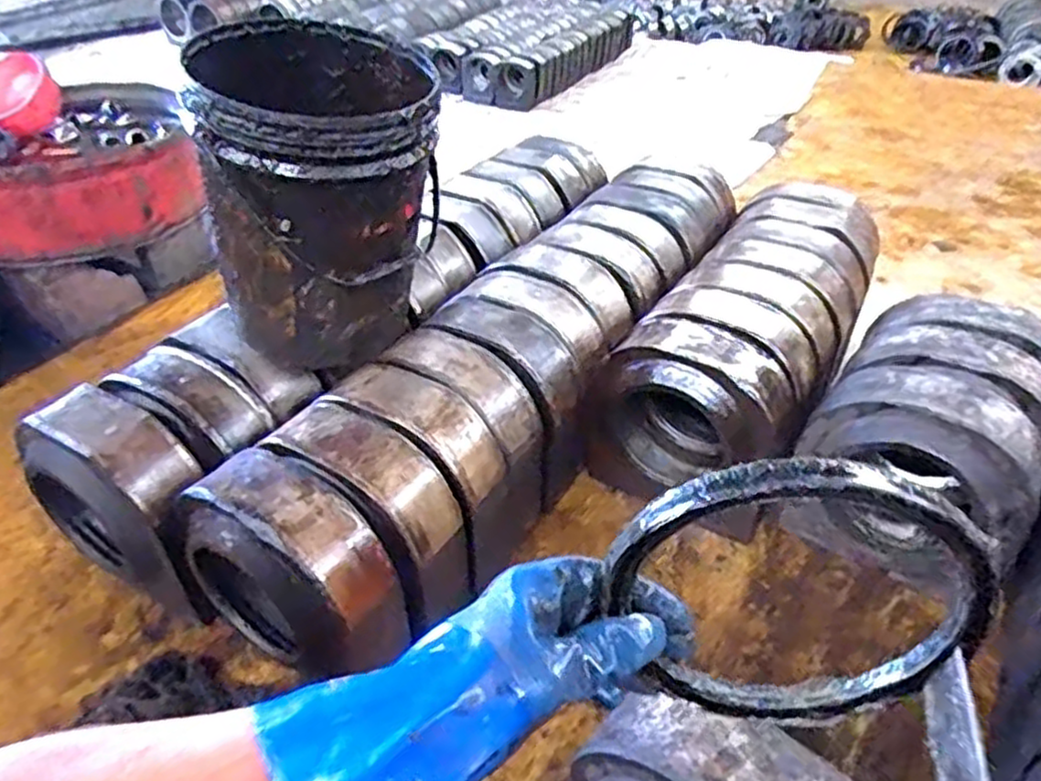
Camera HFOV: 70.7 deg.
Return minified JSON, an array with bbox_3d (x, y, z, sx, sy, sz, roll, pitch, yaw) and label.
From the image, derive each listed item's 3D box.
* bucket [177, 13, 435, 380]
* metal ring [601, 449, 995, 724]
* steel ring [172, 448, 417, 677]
[{"bbox_3d":[-0.257,-0.246,1.012,0.289,0.397,0.266,-6,38,-7],"label":"bucket"},{"bbox_3d":[0.146,0.116,0.395,0.190,0.197,0.030,6,41,9],"label":"metal ring"},{"bbox_3d":[-0.278,0.213,0.891,0.238,0.212,0.126,22,43,26],"label":"steel ring"}]

